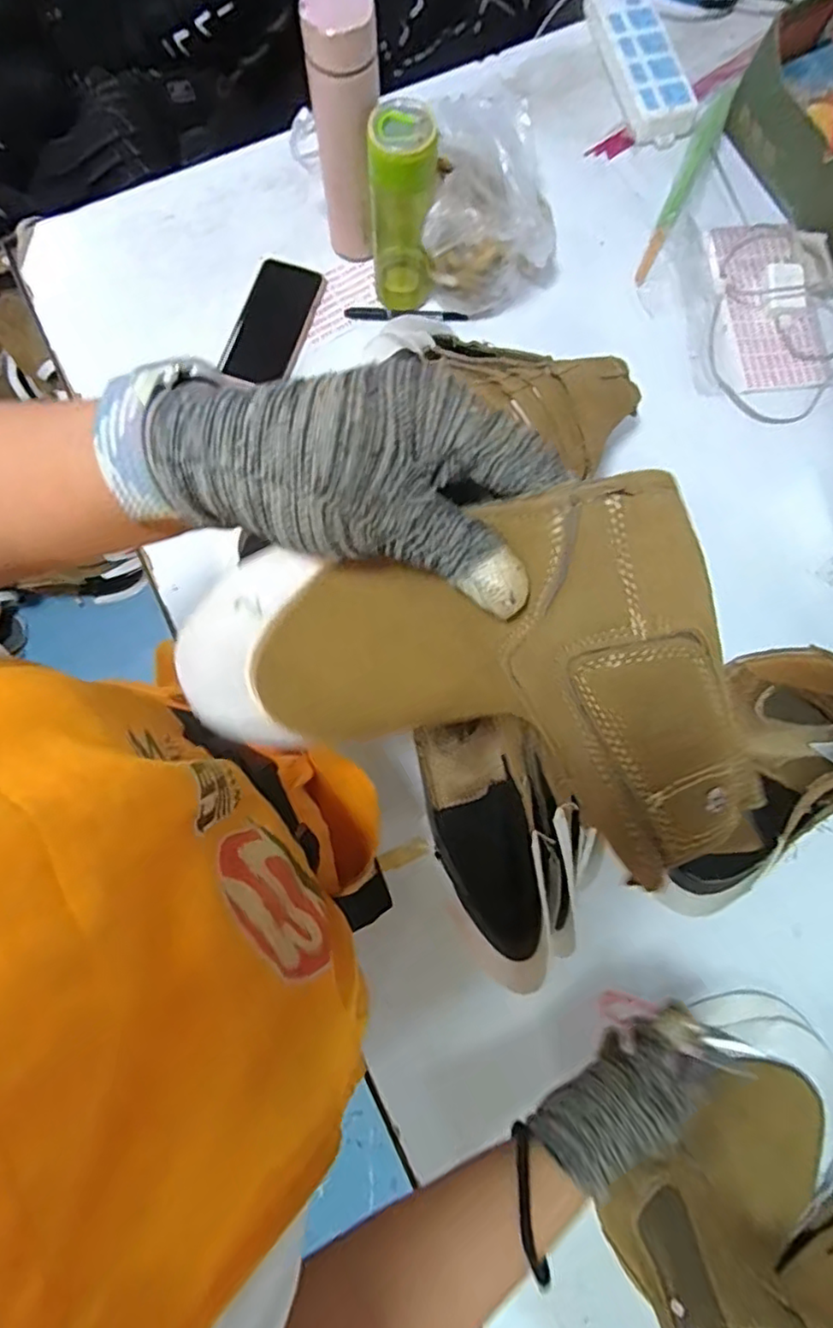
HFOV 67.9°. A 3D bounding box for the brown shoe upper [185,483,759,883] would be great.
[{"bbox_3d":[0.004,0.010,0.264,0.235,0.104,0.118,-2,76,32],"label":"brown shoe upper"}]

